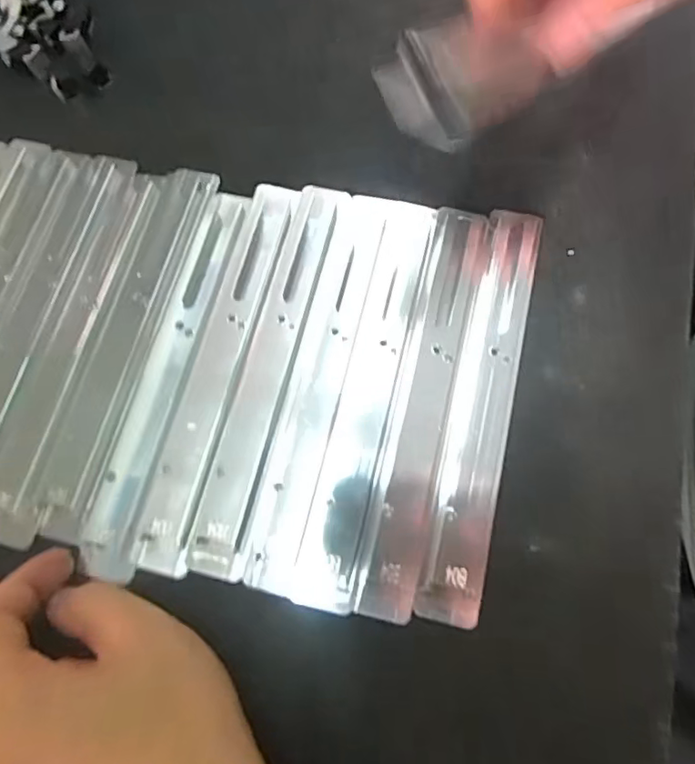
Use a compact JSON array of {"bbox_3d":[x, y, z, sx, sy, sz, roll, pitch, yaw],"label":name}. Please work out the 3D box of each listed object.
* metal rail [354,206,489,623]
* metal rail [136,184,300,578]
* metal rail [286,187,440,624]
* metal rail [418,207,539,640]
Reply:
[{"bbox_3d":[0.039,0.004,0.270,0.027,0.012,0.209,13,73,6],"label":"metal rail"},{"bbox_3d":[-0.064,-0.011,0.277,0.027,0.004,0.204,13,73,6],"label":"metal rail"},{"bbox_3d":[0.011,-0.002,0.269,0.029,0.007,0.211,12,73,6],"label":"metal rail"},{"bbox_3d":[0.066,0.005,0.269,0.028,0.015,0.208,12,73,6],"label":"metal rail"}]

